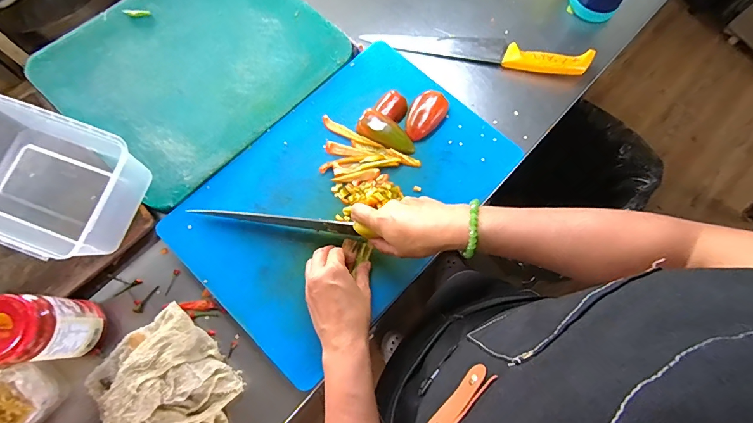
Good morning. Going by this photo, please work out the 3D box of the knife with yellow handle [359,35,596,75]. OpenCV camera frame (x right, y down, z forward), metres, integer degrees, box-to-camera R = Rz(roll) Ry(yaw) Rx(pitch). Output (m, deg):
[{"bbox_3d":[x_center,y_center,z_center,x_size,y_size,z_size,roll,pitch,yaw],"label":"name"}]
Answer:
[{"bbox_3d":[0.165,-0.272,0.622,0.363,0.031,0.054,10,72,1],"label":"knife with yellow handle"}]

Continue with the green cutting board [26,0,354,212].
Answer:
[{"bbox_3d":[-0.279,-0.239,0.585,0.333,0.020,0.379,42,75,11],"label":"green cutting board"}]

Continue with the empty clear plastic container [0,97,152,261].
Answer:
[{"bbox_3d":[-0.441,-0.042,0.479,0.257,0.081,0.159,19,72,4],"label":"empty clear plastic container"}]

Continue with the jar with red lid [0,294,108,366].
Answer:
[{"bbox_3d":[-0.374,0.133,0.427,0.071,0.116,0.066,1,72,-2],"label":"jar with red lid"}]

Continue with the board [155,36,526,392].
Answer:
[{"bbox_3d":[-0.039,-0.029,0.535,0.297,0.020,0.441,42,75,11],"label":"board"}]

